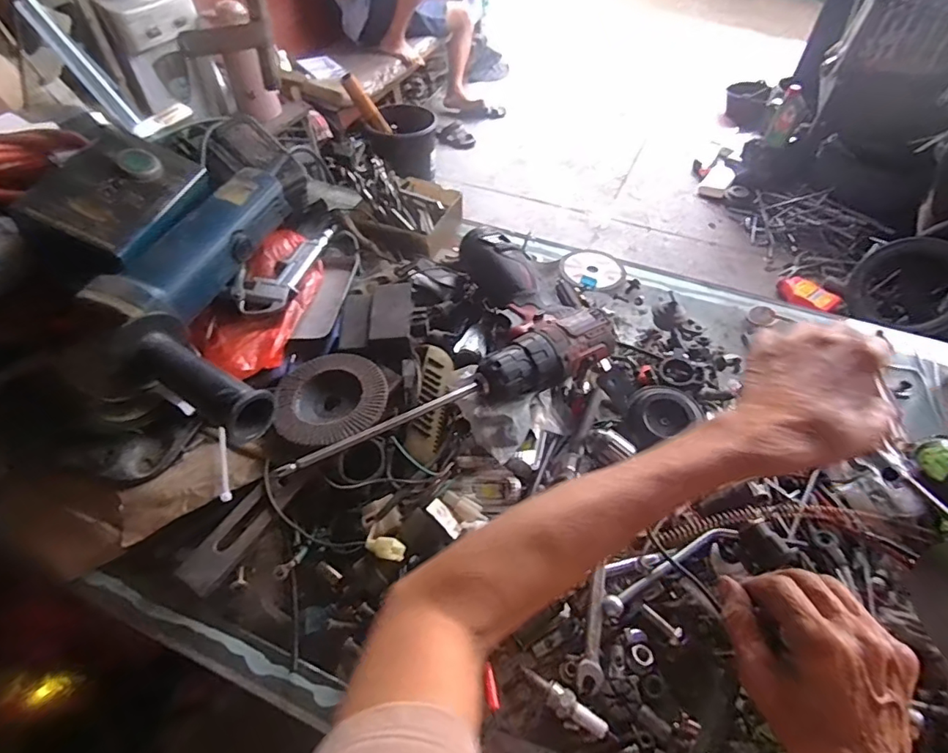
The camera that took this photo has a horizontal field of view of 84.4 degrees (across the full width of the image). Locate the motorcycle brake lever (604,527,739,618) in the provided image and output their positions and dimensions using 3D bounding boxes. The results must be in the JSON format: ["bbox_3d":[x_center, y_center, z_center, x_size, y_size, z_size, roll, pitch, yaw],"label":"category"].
[{"bbox_3d":[0.144,0.142,0.386,0.119,0.012,0.014,-24,56,-18],"label":"motorcycle brake lever"}]

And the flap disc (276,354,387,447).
[{"bbox_3d":[-0.122,0.019,0.450,0.092,0.018,0.093,0,52,0],"label":"flap disc"}]

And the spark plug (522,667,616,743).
[{"bbox_3d":[0.060,0.213,0.338,0.065,0.014,0.014,23,56,17],"label":"spark plug"}]

